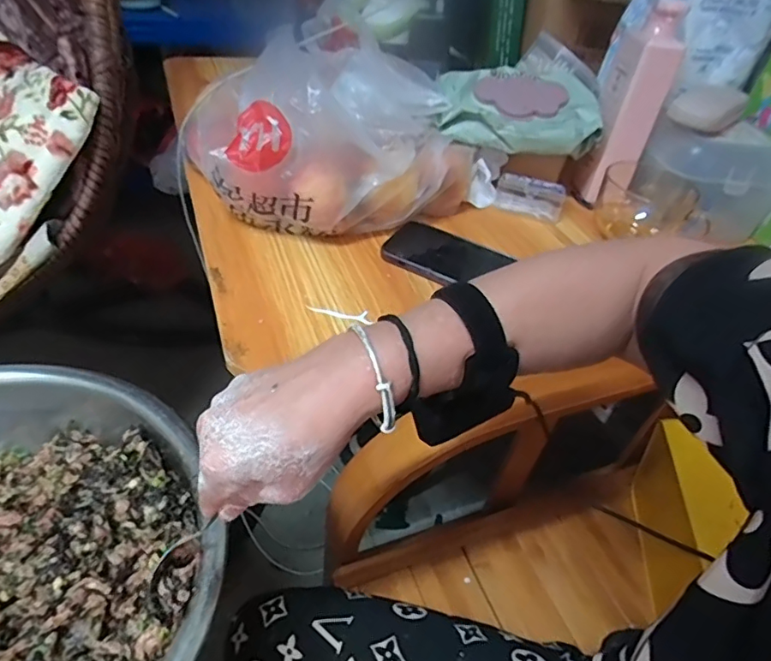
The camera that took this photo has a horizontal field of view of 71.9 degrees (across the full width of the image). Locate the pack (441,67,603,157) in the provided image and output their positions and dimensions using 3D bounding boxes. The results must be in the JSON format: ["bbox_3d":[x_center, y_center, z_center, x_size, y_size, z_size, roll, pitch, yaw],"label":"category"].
[{"bbox_3d":[0.171,-0.282,0.692,0.195,0.055,0.131,4,62,0],"label":"pack"}]

